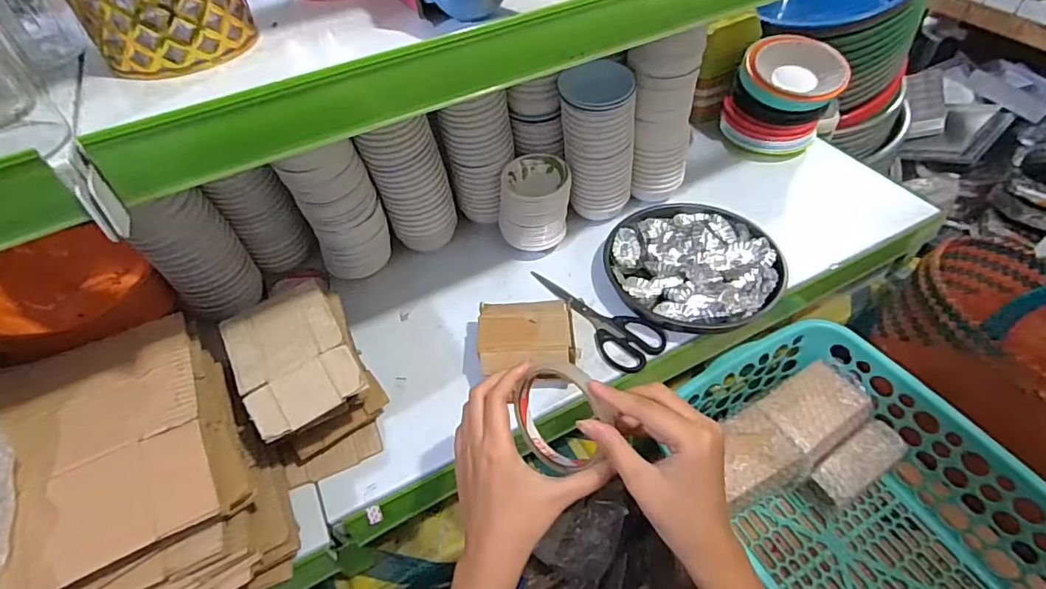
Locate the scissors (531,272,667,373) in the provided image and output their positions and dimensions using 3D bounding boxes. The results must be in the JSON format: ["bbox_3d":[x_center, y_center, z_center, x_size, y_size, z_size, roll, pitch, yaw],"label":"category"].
[{"bbox_3d":[0.077,0.028,0.640,0.191,0.013,0.070,31,58,26],"label":"scissors"}]

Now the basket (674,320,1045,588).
[{"bbox_3d":[0.384,0.269,0.600,0.314,0.153,0.444,-26,53,-18],"label":"basket"}]

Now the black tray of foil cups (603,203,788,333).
[{"bbox_3d":[0.213,-0.038,0.662,0.208,0.042,0.198,13,51,14],"label":"black tray of foil cups"}]

